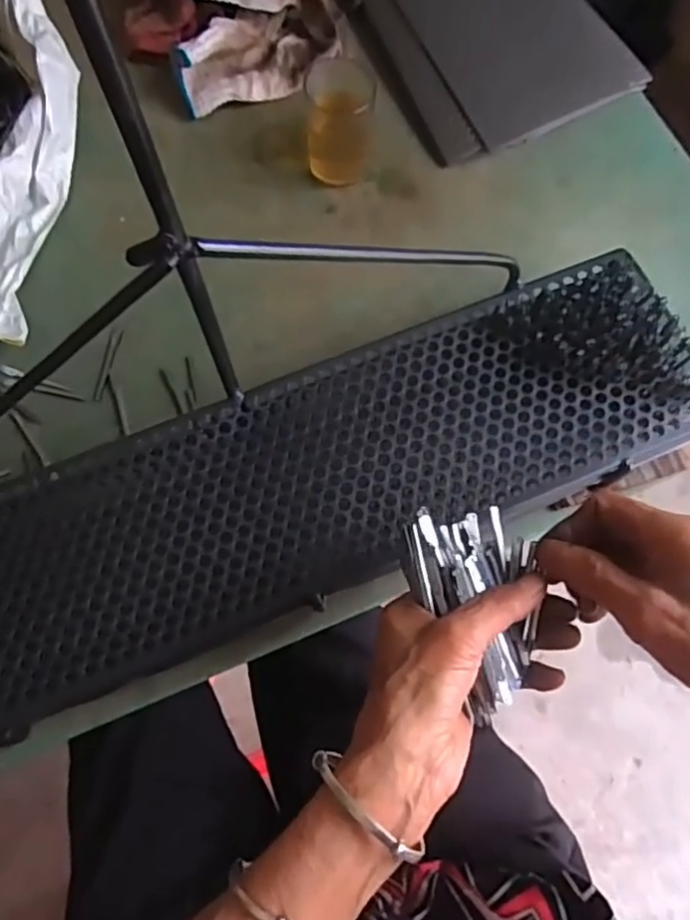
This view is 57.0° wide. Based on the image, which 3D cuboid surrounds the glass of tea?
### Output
[{"bbox_3d":[-0.004,-0.285,0.542,0.054,0.080,0.053,1,72,-2],"label":"glass of tea"}]

